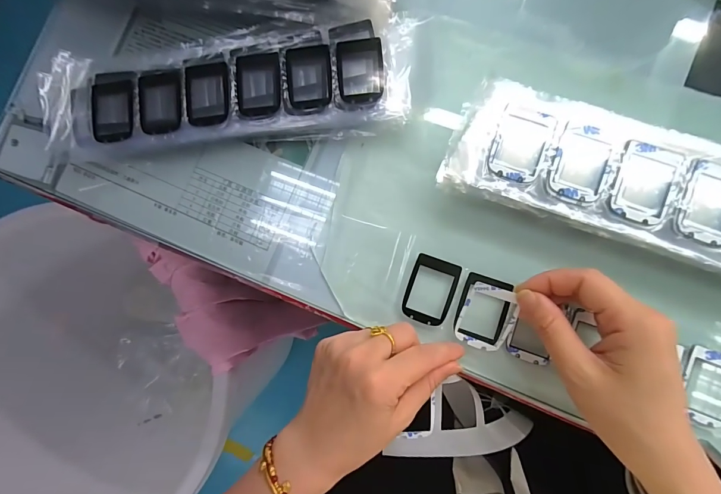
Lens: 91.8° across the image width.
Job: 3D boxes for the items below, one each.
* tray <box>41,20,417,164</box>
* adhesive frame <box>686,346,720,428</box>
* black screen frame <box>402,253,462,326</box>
[{"bbox_3d":[-0.113,-0.128,0.296,0.310,0.030,0.084,-4,84,6],"label":"tray"},{"bbox_3d":[0.250,0.100,0.247,0.034,0.004,0.053,15,87,8],"label":"adhesive frame"},{"bbox_3d":[0.055,0.034,0.273,0.037,0.004,0.052,19,87,8],"label":"black screen frame"}]

